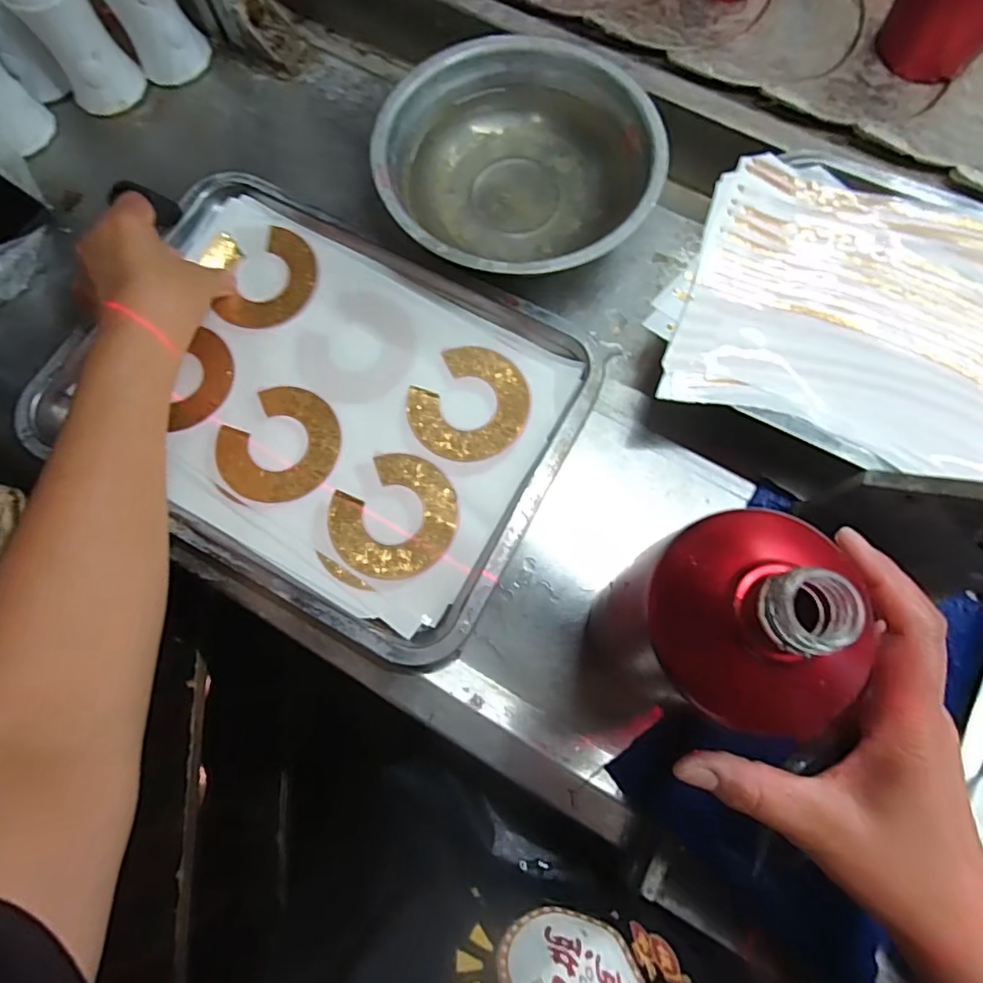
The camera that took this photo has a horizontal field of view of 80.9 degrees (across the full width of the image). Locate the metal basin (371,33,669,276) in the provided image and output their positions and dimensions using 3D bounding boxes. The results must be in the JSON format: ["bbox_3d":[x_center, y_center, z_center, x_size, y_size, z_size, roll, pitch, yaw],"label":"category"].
[{"bbox_3d":[0.020,-0.235,0.425,0.192,0.050,0.190,0,76,2],"label":"metal basin"}]

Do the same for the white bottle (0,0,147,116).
[{"bbox_3d":[-0.329,-0.359,0.448,0.056,0.103,0.046,-41,79,-8],"label":"white bottle"}]

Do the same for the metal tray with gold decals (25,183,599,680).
[{"bbox_3d":[-0.118,-0.065,0.399,0.336,0.022,0.256,28,79,8],"label":"metal tray with gold decals"}]

